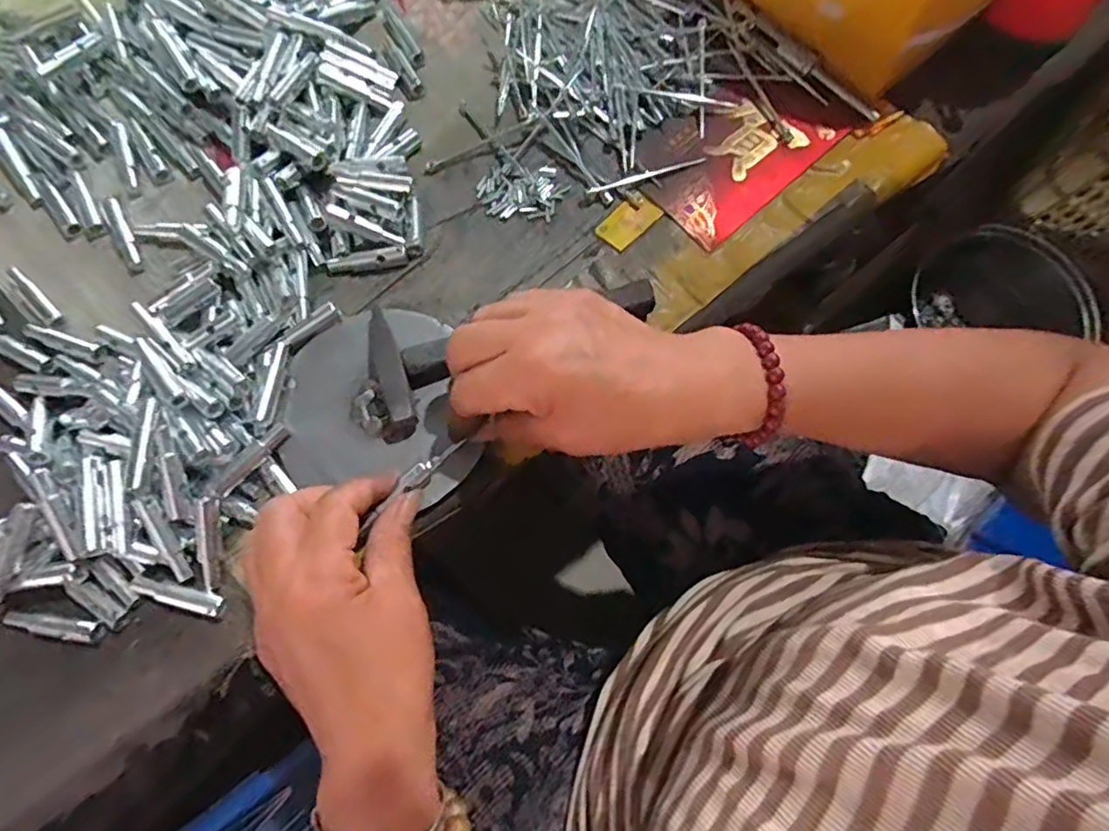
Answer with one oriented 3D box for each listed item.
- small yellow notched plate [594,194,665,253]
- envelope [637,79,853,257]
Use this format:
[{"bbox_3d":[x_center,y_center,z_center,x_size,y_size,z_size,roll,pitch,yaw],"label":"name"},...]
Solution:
[{"bbox_3d":[0.051,-0.132,0.401,0.045,0.004,0.025,-41,79,-13],"label":"small yellow notched plate"},{"bbox_3d":[0.127,-0.191,0.421,0.146,0.006,0.093,-42,79,-13],"label":"envelope"}]

